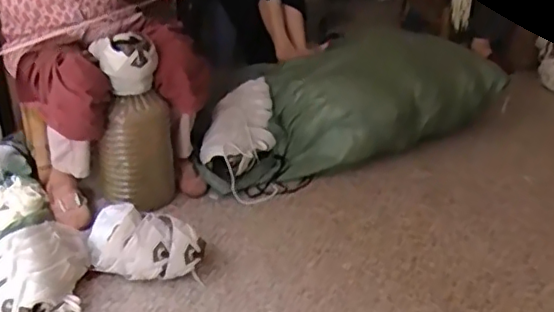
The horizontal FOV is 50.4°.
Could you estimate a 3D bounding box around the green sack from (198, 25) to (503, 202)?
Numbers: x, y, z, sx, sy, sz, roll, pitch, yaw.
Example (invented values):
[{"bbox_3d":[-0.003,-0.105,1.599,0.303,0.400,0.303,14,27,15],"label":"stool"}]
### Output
[{"bbox_3d":[0.221,-0.193,1.852,1.022,0.366,0.379,-22,38,-14],"label":"green sack"}]

